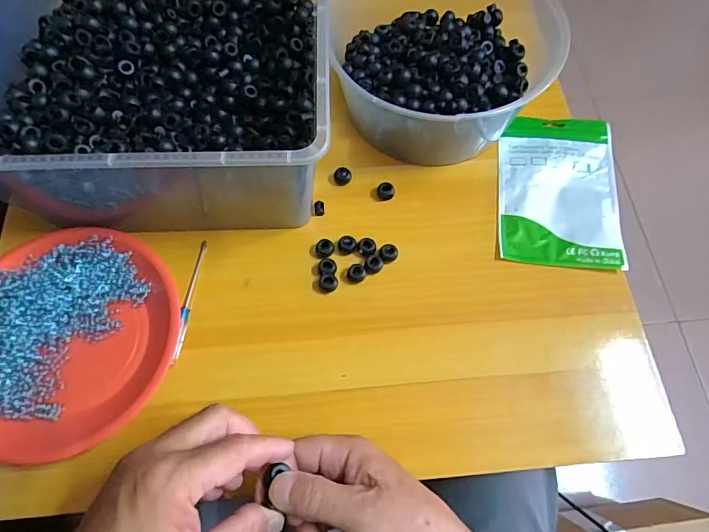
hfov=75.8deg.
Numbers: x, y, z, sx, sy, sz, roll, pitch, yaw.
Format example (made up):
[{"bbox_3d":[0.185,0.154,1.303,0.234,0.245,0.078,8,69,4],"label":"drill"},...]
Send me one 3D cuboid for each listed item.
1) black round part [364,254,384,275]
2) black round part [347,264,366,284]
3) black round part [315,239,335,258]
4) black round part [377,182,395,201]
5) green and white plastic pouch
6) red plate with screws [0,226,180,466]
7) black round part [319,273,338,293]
[{"bbox_3d":[0.018,-0.001,0.431,0.017,0.007,0.018,0,67,-1],"label":"black round part"},{"bbox_3d":[0.002,0.007,0.427,0.018,0.009,0.016,3,67,0],"label":"black round part"},{"bbox_3d":[-0.028,-0.016,0.437,0.018,0.014,0.015,-13,68,-7],"label":"black round part"},{"bbox_3d":[0.032,-0.076,0.463,0.018,0.012,0.015,5,67,1],"label":"black round part"},{"bbox_3d":[0.209,-0.081,0.466,0.115,0.014,0.171,7,67,2],"label":"green and white plastic pouch"},{"bbox_3d":[-0.251,0.060,0.399,0.189,0.030,0.191,0,67,-1],"label":"red plate with screws"},{"bbox_3d":[-0.024,0.016,0.424,0.017,0.010,0.017,0,67,-1],"label":"black round part"}]

